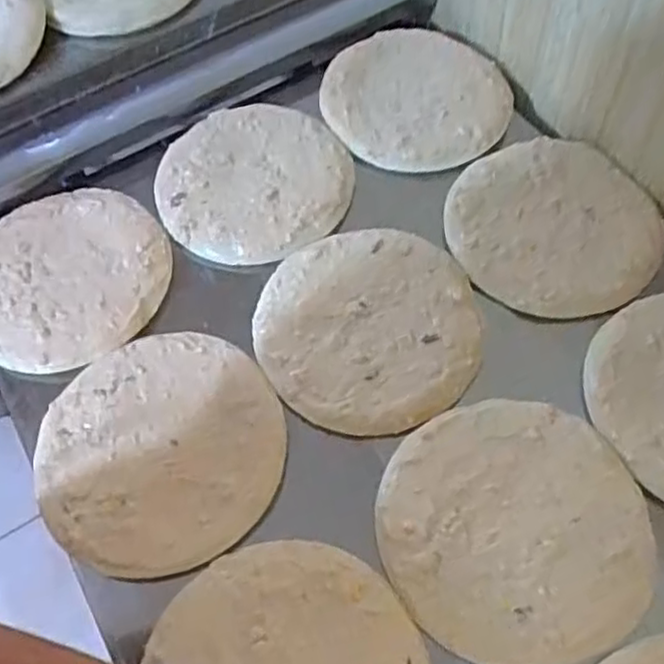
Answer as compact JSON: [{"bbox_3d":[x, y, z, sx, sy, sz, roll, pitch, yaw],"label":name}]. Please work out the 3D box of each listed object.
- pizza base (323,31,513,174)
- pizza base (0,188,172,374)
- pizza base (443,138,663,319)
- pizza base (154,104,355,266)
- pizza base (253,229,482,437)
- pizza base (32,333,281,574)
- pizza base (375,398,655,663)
[{"bbox_3d":[0.094,-0.264,0.773,0.194,0.011,0.200,-28,62,-12],"label":"pizza base"},{"bbox_3d":[-0.261,-0.061,0.680,0.197,0.015,0.202,-2,60,3],"label":"pizza base"},{"bbox_3d":[0.212,-0.107,0.677,0.192,0.010,0.188,-2,60,3],"label":"pizza base"},{"bbox_3d":[-0.079,-0.164,0.727,0.192,0.013,0.194,5,60,7],"label":"pizza base"},{"bbox_3d":[0.032,-0.007,0.635,0.194,0.008,0.193,-2,60,3],"label":"pizza base"},{"bbox_3d":[-0.145,0.094,0.589,0.199,0.007,0.200,0,60,4],"label":"pizza base"},{"bbox_3d":[0.140,0.149,0.548,0.196,0.013,0.198,-2,60,3],"label":"pizza base"}]

